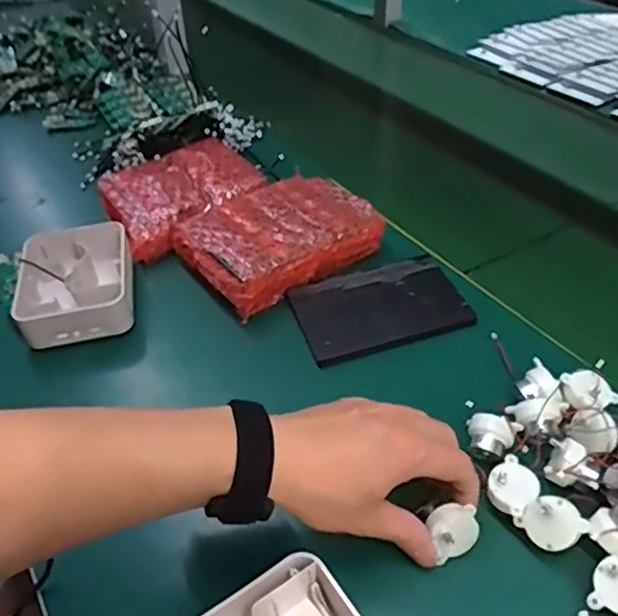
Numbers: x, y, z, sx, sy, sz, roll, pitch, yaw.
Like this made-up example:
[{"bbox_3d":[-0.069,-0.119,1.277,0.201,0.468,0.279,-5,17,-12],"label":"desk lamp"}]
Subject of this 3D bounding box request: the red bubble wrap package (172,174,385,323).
[{"bbox_3d":[-0.027,-0.074,0.631,0.182,0.040,0.132,-28,48,-26],"label":"red bubble wrap package"}]

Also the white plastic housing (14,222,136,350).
[{"bbox_3d":[-0.225,-0.024,0.602,0.102,0.050,0.128,-12,42,-11],"label":"white plastic housing"}]

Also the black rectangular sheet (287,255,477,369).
[{"bbox_3d":[0.063,-0.001,0.575,0.150,0.014,0.096,-13,43,-12],"label":"black rectangular sheet"}]

